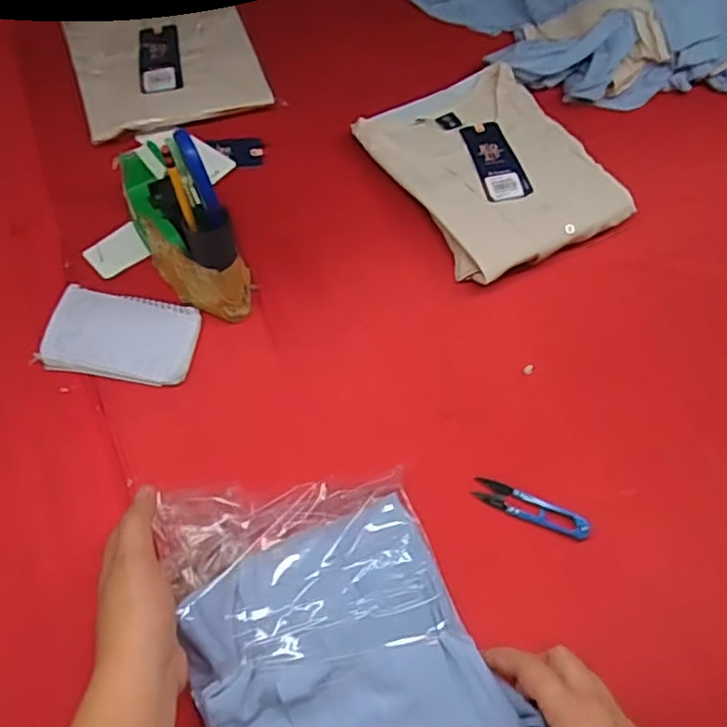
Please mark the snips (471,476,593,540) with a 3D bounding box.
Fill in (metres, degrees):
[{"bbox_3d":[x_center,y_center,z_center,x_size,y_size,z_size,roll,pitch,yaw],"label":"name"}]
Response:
[{"bbox_3d":[0.148,0.128,0.563,0.105,0.016,0.023,19,60,9],"label":"snips"}]

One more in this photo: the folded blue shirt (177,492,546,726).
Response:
[{"bbox_3d":[-0.005,0.240,0.464,0.207,0.055,0.243,-19,61,-14],"label":"folded blue shirt"}]

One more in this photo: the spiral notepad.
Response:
[{"bbox_3d":[-0.229,-0.026,0.612,0.133,0.011,0.083,10,73,-3],"label":"spiral notepad"}]

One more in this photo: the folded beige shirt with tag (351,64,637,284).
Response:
[{"bbox_3d":[0.143,-0.215,0.715,0.211,0.035,0.246,-27,63,-18],"label":"folded beige shirt with tag"}]

